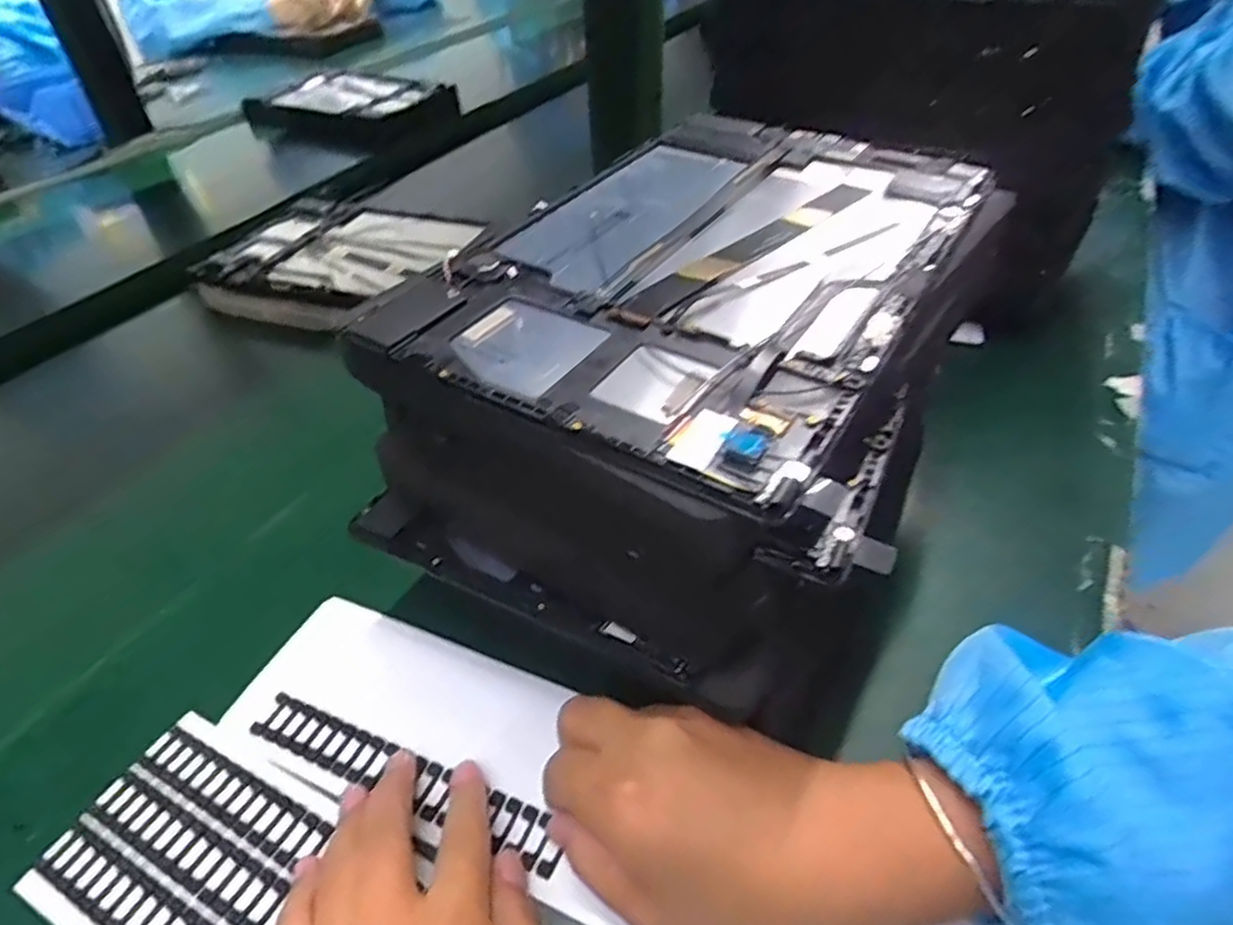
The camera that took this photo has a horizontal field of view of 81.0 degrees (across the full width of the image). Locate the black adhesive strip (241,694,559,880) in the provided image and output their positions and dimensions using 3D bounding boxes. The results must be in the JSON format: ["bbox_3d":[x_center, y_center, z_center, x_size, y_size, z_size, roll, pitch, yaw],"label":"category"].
[{"bbox_3d":[-0.082,0.121,0.279,0.135,0.004,0.019,16,45,19],"label":"black adhesive strip"}]

